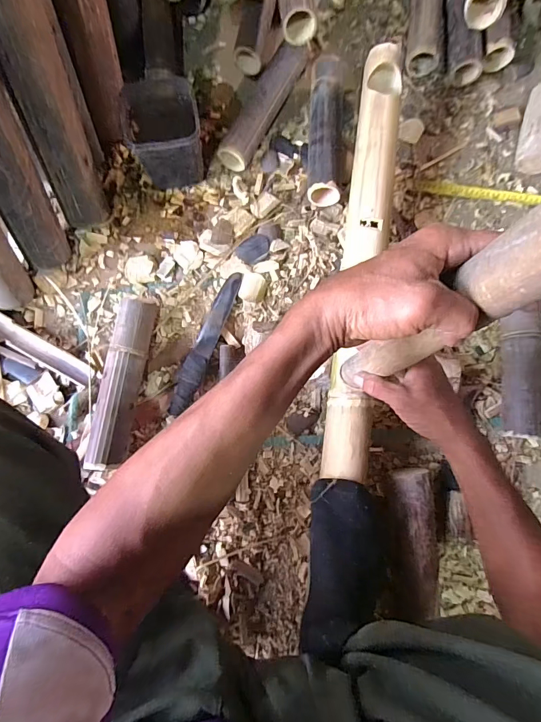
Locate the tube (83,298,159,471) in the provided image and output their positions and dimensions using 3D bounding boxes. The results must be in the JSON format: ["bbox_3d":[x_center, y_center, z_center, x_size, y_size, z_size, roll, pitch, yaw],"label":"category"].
[{"bbox_3d":[-0.224,0.025,0.596,0.057,0.061,0.243,7,80,-1],"label":"tube"}]

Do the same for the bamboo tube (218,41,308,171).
[{"bbox_3d":[-0.011,-0.466,0.689,0.061,0.055,0.264,27,80,3],"label":"bamboo tube"}]

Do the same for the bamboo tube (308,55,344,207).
[{"bbox_3d":[0.097,-0.399,0.675,0.064,0.066,0.261,4,80,-1],"label":"bamboo tube"}]

